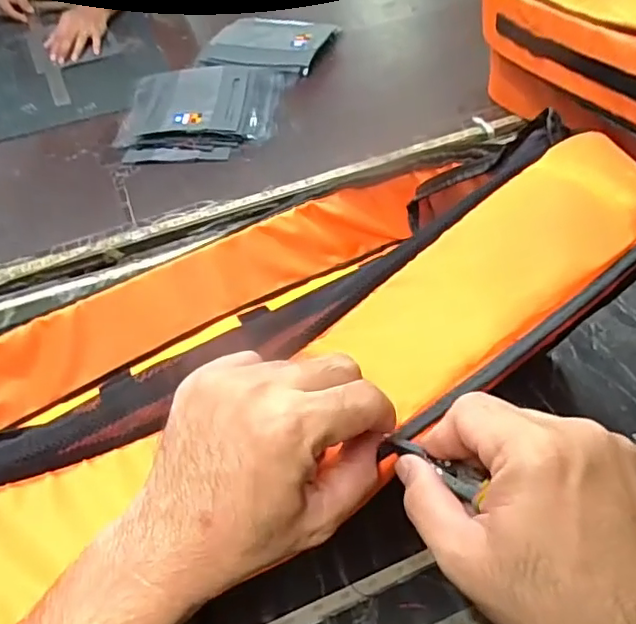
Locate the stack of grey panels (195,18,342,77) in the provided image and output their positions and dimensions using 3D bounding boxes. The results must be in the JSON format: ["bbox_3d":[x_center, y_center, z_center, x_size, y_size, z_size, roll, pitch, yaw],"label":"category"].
[{"bbox_3d":[-0.105,-0.534,1.173,0.242,0.032,0.216,11,50,14],"label":"stack of grey panels"}]

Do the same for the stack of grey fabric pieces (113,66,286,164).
[{"bbox_3d":[-0.203,-0.357,1.024,0.266,0.028,0.266,-2,48,3],"label":"stack of grey fabric pieces"}]

